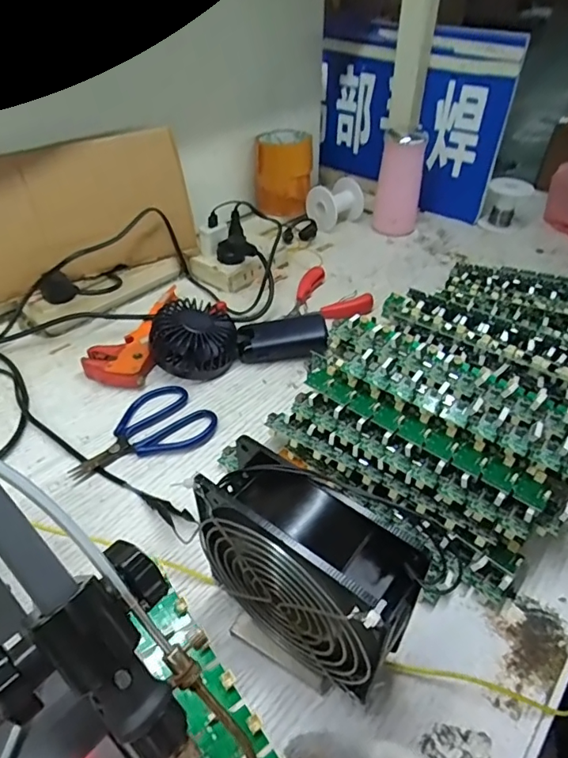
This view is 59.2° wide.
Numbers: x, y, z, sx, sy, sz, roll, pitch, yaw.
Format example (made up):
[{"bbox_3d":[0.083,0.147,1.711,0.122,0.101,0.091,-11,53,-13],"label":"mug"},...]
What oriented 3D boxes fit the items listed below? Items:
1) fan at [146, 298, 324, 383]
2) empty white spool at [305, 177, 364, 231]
[{"bbox_3d":[-0.047,-0.049,0.525,0.179,0.055,0.092,-2,42,-4],"label":"fan"},{"bbox_3d":[0.078,-0.270,0.774,0.074,0.063,0.064,-27,49,-28],"label":"empty white spool"}]

